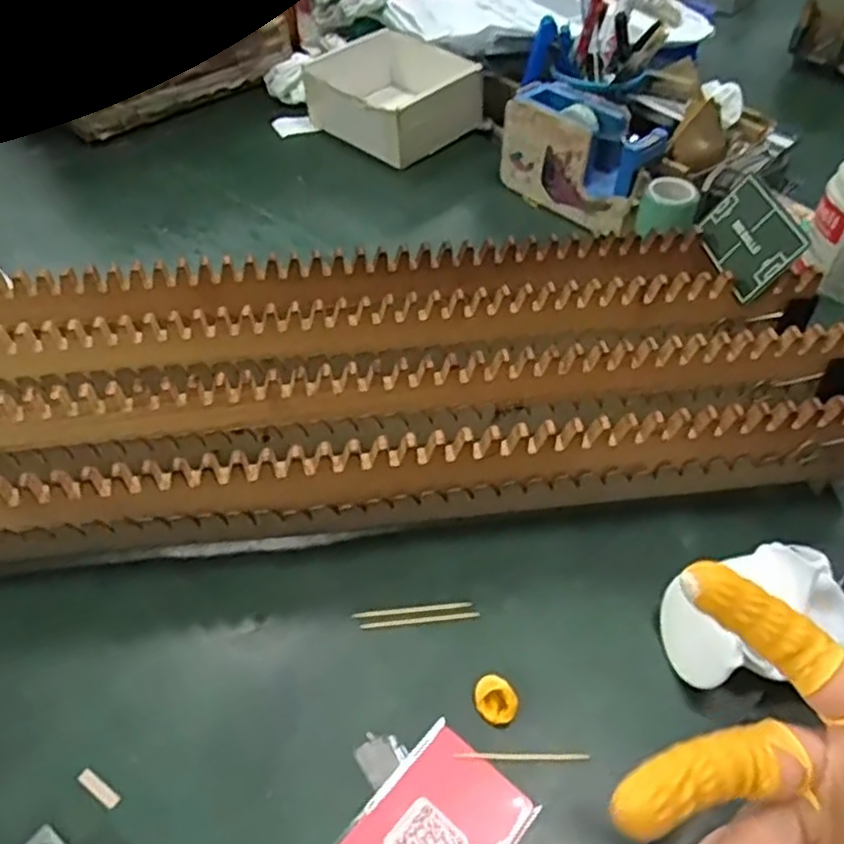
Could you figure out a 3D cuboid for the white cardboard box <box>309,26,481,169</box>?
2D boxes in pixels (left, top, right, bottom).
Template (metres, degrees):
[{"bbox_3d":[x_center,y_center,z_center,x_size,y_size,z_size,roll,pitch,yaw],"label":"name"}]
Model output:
[{"bbox_3d":[-0.033,-0.328,0.735,0.132,0.062,0.165,-34,56,-27],"label":"white cardboard box"}]

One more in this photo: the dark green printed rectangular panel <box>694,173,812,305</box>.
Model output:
[{"bbox_3d":[0.204,-0.117,0.460,0.007,0.049,0.081,20,42,-32],"label":"dark green printed rectangular panel"}]

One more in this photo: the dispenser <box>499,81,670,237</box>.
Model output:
[{"bbox_3d":[0.135,-0.225,0.622,0.062,0.078,0.140,-32,55,-26],"label":"dispenser"}]

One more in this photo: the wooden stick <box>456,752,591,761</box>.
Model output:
[{"bbox_3d":[0.046,0.152,0.333,0.060,0.004,0.004,2,48,1],"label":"wooden stick"}]

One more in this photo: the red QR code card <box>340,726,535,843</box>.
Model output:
[{"bbox_3d":[0.002,0.177,0.310,0.053,0.004,0.086,35,56,27],"label":"red QR code card"}]

